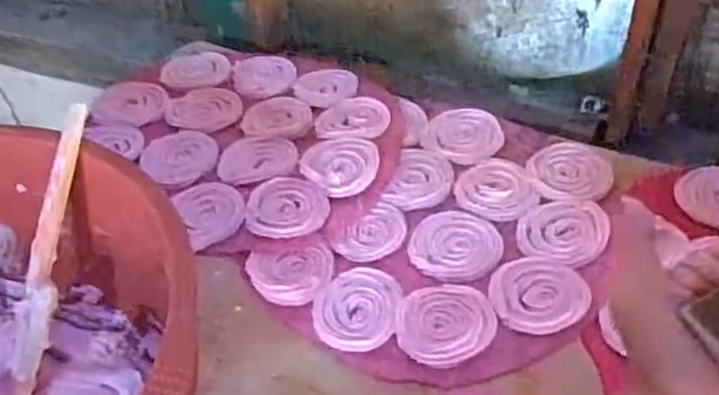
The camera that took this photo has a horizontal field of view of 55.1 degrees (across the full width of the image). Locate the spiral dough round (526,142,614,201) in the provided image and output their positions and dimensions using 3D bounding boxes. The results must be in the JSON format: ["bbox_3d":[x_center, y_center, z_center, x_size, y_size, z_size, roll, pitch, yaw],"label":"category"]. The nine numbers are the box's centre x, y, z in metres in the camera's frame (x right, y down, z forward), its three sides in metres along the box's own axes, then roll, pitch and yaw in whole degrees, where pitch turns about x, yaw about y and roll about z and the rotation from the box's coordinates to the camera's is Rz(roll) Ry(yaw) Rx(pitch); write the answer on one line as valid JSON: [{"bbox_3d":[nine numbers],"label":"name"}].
[{"bbox_3d":[0.199,-0.027,0.651,0.075,0.007,0.081,-2,44,2],"label":"spiral dough round"}]

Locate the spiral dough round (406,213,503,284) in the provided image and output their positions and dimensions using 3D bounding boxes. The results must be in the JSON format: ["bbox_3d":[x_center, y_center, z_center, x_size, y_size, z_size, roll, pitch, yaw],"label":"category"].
[{"bbox_3d":[0.083,0.039,0.596,0.077,0.004,0.081,-2,44,2],"label":"spiral dough round"}]

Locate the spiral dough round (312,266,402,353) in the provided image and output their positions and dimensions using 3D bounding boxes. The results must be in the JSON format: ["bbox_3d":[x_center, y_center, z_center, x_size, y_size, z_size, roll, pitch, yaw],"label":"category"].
[{"bbox_3d":[-0.002,0.087,0.551,0.066,0.005,0.078,7,45,12],"label":"spiral dough round"}]

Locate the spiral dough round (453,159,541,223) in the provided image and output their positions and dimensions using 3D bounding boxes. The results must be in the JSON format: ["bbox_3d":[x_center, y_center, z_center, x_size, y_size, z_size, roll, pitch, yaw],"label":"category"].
[{"bbox_3d":[0.127,-0.006,0.644,0.071,0.005,0.081,-15,45,-10],"label":"spiral dough round"}]

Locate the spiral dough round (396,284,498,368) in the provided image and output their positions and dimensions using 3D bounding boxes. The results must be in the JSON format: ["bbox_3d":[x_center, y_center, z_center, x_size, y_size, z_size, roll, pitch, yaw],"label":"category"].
[{"bbox_3d":[0.066,0.097,0.536,0.070,0.004,0.077,-2,44,2],"label":"spiral dough round"}]

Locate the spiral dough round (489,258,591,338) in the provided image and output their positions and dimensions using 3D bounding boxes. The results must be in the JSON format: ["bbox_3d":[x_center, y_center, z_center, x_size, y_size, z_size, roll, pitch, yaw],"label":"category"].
[{"bbox_3d":[0.144,0.076,0.551,0.076,0.004,0.071,-2,44,2],"label":"spiral dough round"}]

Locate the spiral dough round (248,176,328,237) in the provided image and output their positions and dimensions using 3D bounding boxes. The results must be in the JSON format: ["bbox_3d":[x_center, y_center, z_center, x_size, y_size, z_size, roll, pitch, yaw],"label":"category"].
[{"bbox_3d":[-0.064,0.009,0.622,0.071,0.014,0.064,-1,44,3],"label":"spiral dough round"}]

